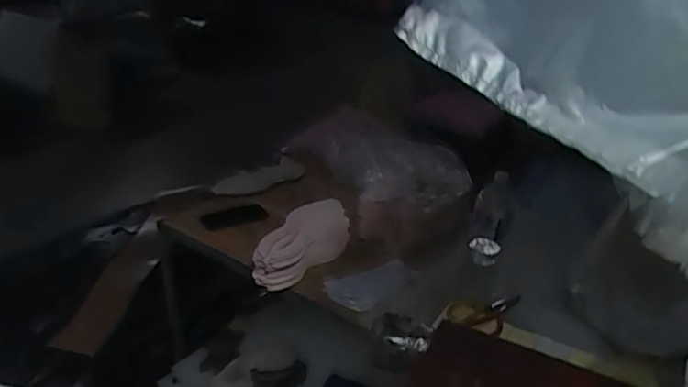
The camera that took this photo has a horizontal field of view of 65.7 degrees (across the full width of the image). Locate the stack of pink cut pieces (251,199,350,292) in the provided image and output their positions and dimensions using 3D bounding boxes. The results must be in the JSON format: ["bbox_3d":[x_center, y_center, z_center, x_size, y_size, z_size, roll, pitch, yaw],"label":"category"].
[{"bbox_3d":[-0.090,0.113,1.187,0.114,0.111,0.270,15,30,24],"label":"stack of pink cut pieces"}]

